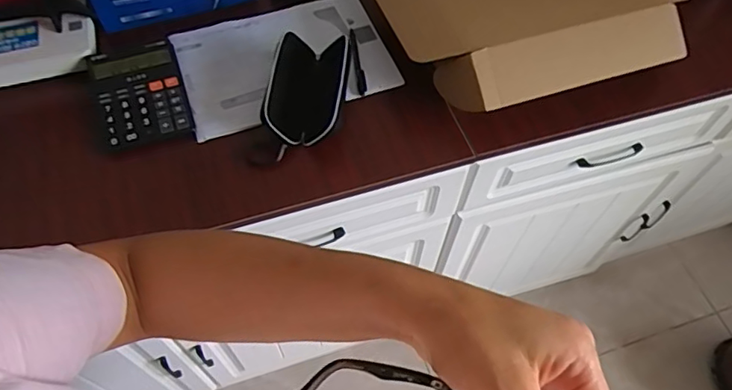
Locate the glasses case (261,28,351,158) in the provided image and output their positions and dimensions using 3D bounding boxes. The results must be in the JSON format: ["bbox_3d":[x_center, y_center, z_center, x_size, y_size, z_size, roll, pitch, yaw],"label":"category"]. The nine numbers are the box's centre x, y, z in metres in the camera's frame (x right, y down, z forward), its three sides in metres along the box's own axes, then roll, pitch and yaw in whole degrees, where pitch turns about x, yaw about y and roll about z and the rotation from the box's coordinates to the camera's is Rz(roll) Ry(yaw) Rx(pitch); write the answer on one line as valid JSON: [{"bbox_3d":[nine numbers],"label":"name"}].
[{"bbox_3d":[-0.081,-0.150,0.747,0.101,0.076,0.182,5,59,1],"label":"glasses case"}]

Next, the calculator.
[{"bbox_3d":[-0.317,-0.143,0.754,0.116,0.029,0.160,-17,61,-11],"label":"calculator"}]

